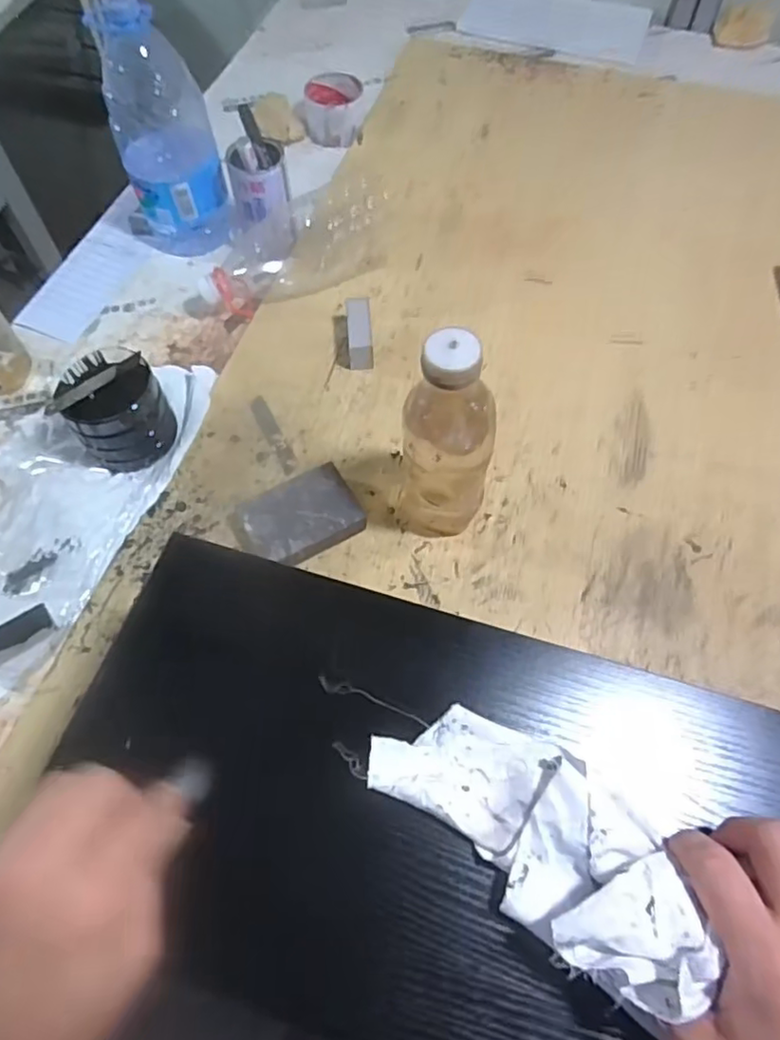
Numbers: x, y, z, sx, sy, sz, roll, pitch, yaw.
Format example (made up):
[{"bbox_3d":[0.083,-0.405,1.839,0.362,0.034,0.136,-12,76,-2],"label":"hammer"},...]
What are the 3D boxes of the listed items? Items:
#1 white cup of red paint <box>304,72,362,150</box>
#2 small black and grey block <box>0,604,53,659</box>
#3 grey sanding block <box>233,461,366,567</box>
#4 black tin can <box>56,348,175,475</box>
[{"bbox_3d":[-0.078,-0.564,0.876,0.081,0.053,0.067,0,61,-2],"label":"white cup of red paint"},{"bbox_3d":[-0.322,0.101,0.529,0.076,0.016,0.027,-38,69,-21],"label":"small black and grey block"},{"bbox_3d":[-0.080,0.002,0.567,0.103,0.029,0.073,-27,65,-16],"label":"grey sanding block"},{"bbox_3d":[-0.259,-0.107,0.606,0.090,0.088,0.100,-26,65,-16],"label":"black tin can"}]

